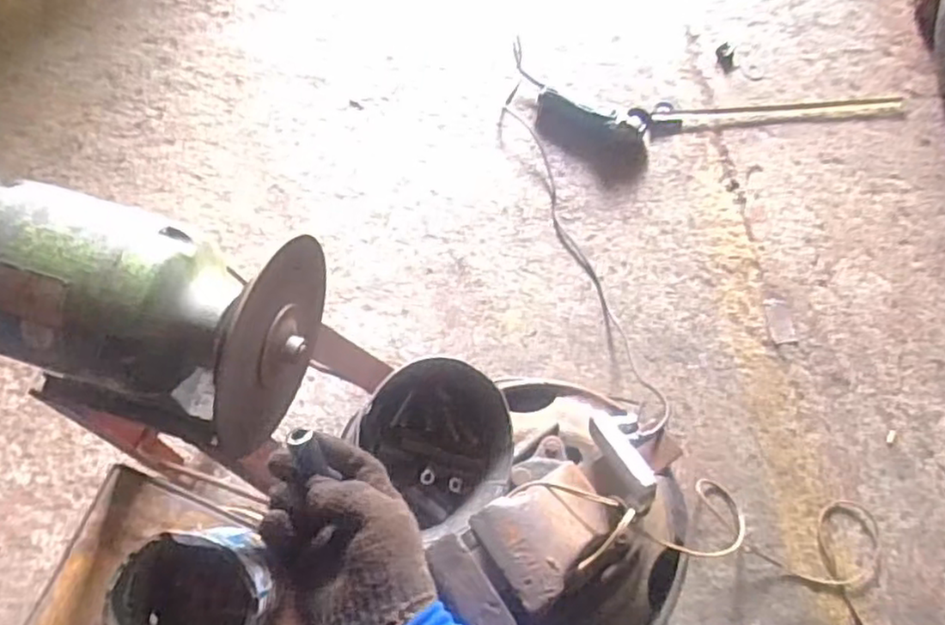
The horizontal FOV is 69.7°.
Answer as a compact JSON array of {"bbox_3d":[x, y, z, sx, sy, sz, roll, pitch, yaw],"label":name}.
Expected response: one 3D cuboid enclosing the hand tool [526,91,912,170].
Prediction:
[{"bbox_3d":[0.626,-0.449,1.628,0.915,0.108,0.206,-2,70,-2],"label":"hand tool"}]

